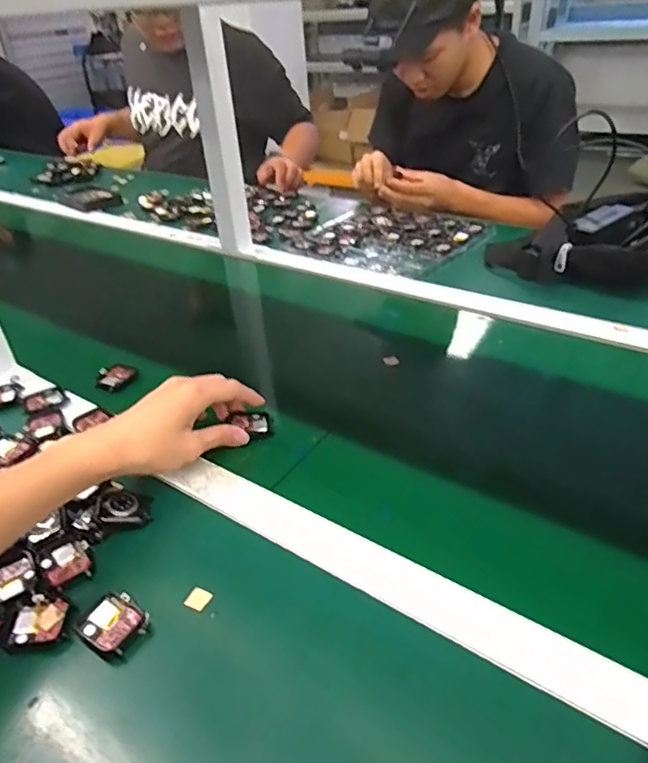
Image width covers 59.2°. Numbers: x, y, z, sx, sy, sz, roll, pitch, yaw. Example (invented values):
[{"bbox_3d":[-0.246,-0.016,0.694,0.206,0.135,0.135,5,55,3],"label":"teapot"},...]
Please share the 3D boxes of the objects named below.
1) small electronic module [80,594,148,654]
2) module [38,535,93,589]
[{"bbox_3d":[-0.150,0.172,0.407,0.041,0.010,0.036,18,42,30],"label":"small electronic module"},{"bbox_3d":[-0.204,0.144,0.454,0.035,0.007,0.044,-31,43,-31],"label":"module"}]

